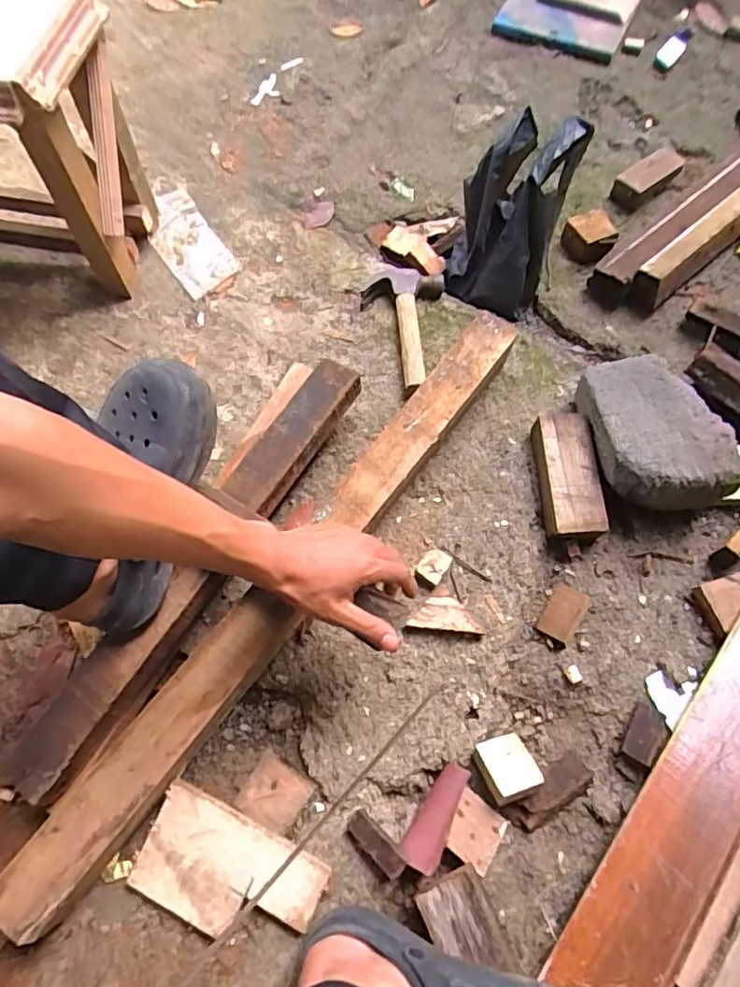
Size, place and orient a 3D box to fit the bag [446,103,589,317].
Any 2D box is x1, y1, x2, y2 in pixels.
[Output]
[{"bbox_3d":[0.195,-0.384,0.802,0.153,0.185,0.153,11,66,7],"label":"bag"}]

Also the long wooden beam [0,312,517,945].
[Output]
[{"bbox_3d":[-0.071,0.083,0.632,0.065,0.077,0.795,34,71,16],"label":"long wooden beam"}]

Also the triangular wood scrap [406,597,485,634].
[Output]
[{"bbox_3d":[0.085,0.137,0.645,0.080,0.017,0.038,4,66,4],"label":"triangular wood scrap"}]

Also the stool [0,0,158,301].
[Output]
[{"bbox_3d":[-0.504,-0.460,0.760,0.370,0.332,0.230,8,66,5],"label":"stool"}]

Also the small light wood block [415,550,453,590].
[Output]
[{"bbox_3d":[0.072,0.088,0.669,0.031,0.020,0.046,30,70,14],"label":"small light wood block"}]

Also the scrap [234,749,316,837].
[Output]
[{"bbox_3d":[-0.096,0.299,0.570,0.063,0.014,0.057,32,70,15],"label":"scrap"}]

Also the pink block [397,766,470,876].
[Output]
[{"bbox_3d":[0.069,0.319,0.562,0.037,0.022,0.097,35,71,16],"label":"pink block"}]

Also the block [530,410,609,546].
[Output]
[{"bbox_3d":[0.243,-0.021,0.706,0.074,0.046,0.159,1,65,2],"label":"block"}]

